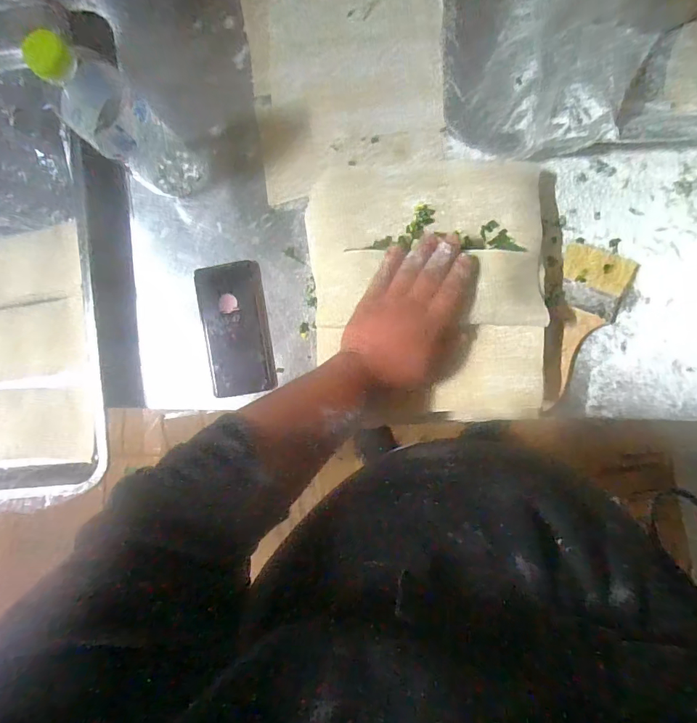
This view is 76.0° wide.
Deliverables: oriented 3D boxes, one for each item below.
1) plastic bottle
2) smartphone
[{"bbox_3d":[-0.234,-0.244,0.458,0.080,0.236,0.067,42,93,3],"label":"plastic bottle"},{"bbox_3d":[-0.142,-0.041,0.560,0.085,0.014,0.162,-8,90,4],"label":"smartphone"}]

